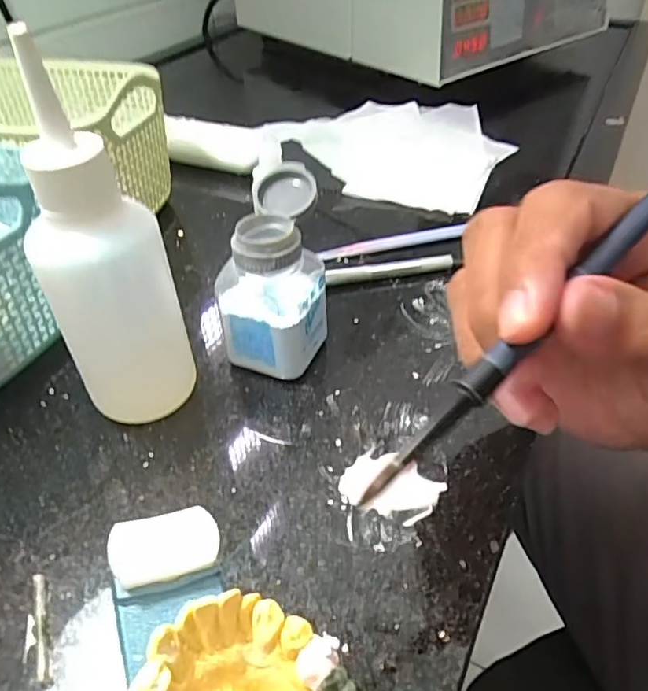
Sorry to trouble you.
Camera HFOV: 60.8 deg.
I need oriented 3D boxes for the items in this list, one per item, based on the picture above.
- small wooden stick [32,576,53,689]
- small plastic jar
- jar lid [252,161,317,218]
[{"bbox_3d":[-0.092,0.091,0.179,0.004,0.004,0.037,-17,44,-16],"label":"small wooden stick"},{"bbox_3d":[-0.022,-0.019,0.251,0.042,0.068,0.039,19,46,22],"label":"small plastic jar"},{"bbox_3d":[-0.018,-0.070,0.255,0.028,0.008,0.028,-7,66,3],"label":"jar lid"}]

